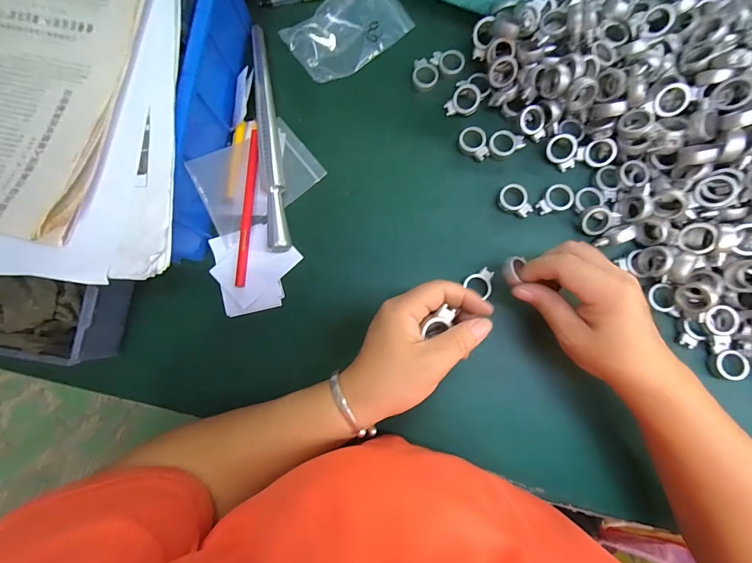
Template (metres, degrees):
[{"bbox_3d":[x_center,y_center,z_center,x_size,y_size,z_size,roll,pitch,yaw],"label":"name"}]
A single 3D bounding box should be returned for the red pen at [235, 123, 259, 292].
[{"bbox_3d":[-0.125,-0.078,0.330,0.011,0.013,0.164,3,86,7],"label":"red pen"}]

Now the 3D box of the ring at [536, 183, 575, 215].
[{"bbox_3d":[0.170,-0.077,0.320,0.034,0.005,0.025,-29,83,4],"label":"ring"}]

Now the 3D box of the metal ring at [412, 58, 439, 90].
[{"bbox_3d":[0.049,-0.208,0.337,0.025,0.005,0.032,-5,85,6],"label":"metal ring"}]

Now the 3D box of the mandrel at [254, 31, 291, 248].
[{"bbox_3d":[-0.108,-0.145,0.333,0.020,0.021,0.235,-10,85,6],"label":"mandrel"}]

